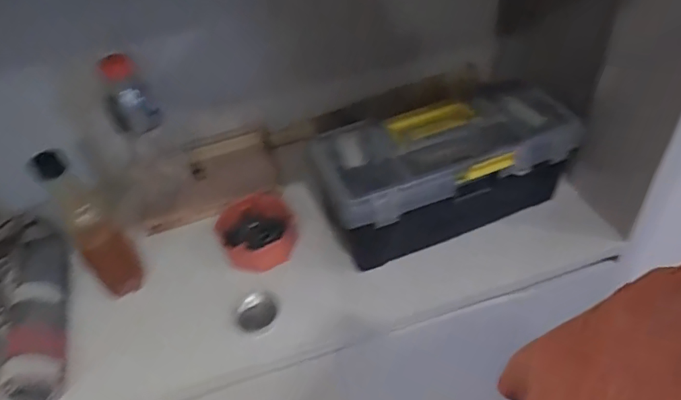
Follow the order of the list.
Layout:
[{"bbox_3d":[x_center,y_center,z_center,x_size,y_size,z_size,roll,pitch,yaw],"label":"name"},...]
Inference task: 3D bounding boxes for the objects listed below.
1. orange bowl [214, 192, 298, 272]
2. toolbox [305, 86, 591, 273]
[{"bbox_3d":[-0.112,0.041,0.680,0.098,0.037,0.106,-4,44,4],"label":"orange bowl"},{"bbox_3d":[0.135,-0.028,0.650,0.302,0.144,0.176,-21,46,-14],"label":"toolbox"}]

